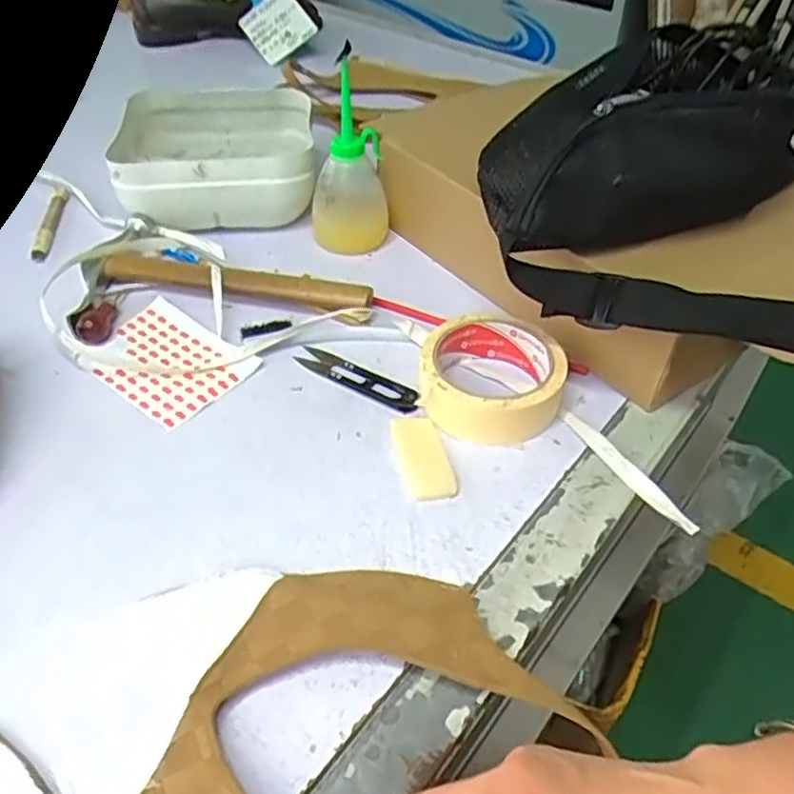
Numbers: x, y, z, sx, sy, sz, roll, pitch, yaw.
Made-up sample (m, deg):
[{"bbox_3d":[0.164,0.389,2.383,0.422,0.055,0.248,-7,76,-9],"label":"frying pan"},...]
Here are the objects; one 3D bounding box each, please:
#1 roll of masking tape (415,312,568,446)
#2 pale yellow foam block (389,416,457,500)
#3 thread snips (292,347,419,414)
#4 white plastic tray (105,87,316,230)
[{"bbox_3d":[0.064,-0.014,0.475,0.093,0.037,0.090,0,43,0],"label":"roll of masking tape"},{"bbox_3d":[0.017,0.037,0.450,0.030,0.008,0.068,-11,44,-12],"label":"pale yellow foam block"},{"bbox_3d":[-0.027,-0.016,0.494,0.103,0.007,0.020,26,48,25],"label":"thread snips"},{"bbox_3d":[-0.170,-0.221,0.664,0.177,0.069,0.174,-3,43,-4],"label":"white plastic tray"}]

